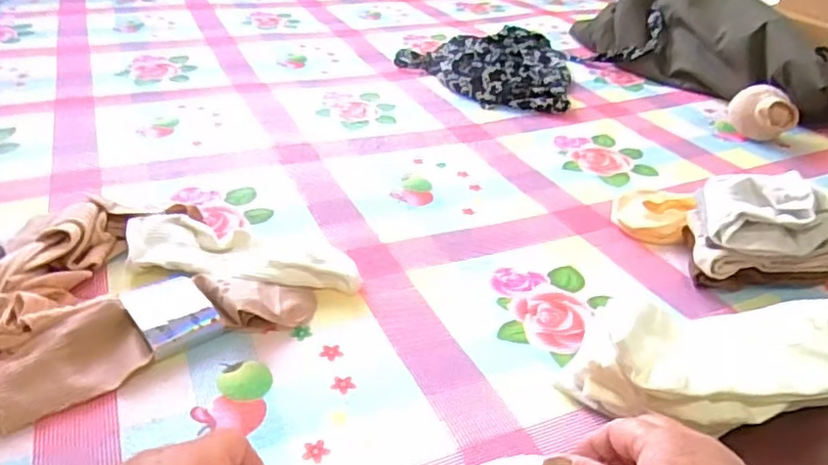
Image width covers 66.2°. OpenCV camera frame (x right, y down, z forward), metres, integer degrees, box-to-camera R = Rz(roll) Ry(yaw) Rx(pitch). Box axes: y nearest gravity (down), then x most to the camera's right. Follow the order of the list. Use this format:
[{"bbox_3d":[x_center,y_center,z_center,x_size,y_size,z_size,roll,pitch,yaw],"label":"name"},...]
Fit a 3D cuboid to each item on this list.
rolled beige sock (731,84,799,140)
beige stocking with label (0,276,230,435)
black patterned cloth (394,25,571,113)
[{"bbox_3d":[0.468,-0.160,0.864,0.052,0.069,0.083,-11,36,-22],"label":"rolled beige sock"},{"bbox_3d":[-0.227,0.083,0.456,0.071,0.024,0.165,30,41,34],"label":"beige stocking with label"},{"bbox_3d":[0.120,-0.290,1.069,0.281,0.040,0.325,8,33,6],"label":"black patterned cloth"}]

